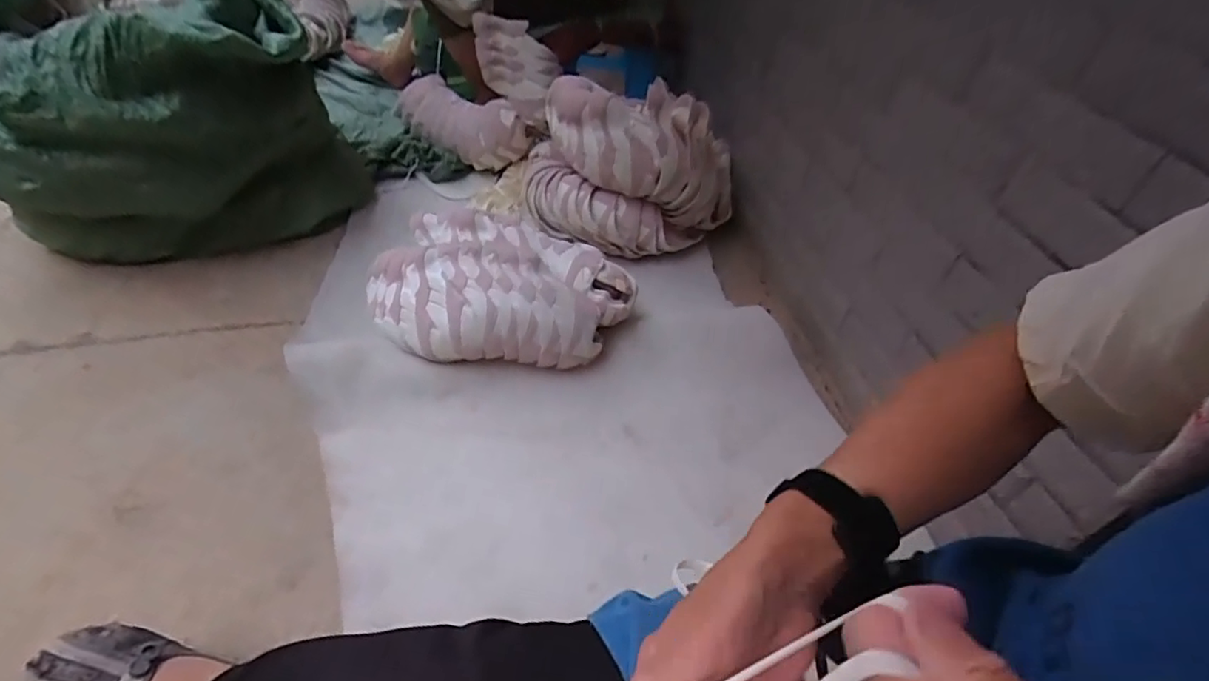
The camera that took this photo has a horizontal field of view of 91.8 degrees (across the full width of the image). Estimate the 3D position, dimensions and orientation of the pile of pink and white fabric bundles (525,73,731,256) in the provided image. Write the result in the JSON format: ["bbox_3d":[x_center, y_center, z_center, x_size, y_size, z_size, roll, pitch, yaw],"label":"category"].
[{"bbox_3d":[0.066,-0.365,1.201,0.435,0.268,0.299,2,48,-8],"label":"pile of pink and white fabric bundles"}]

